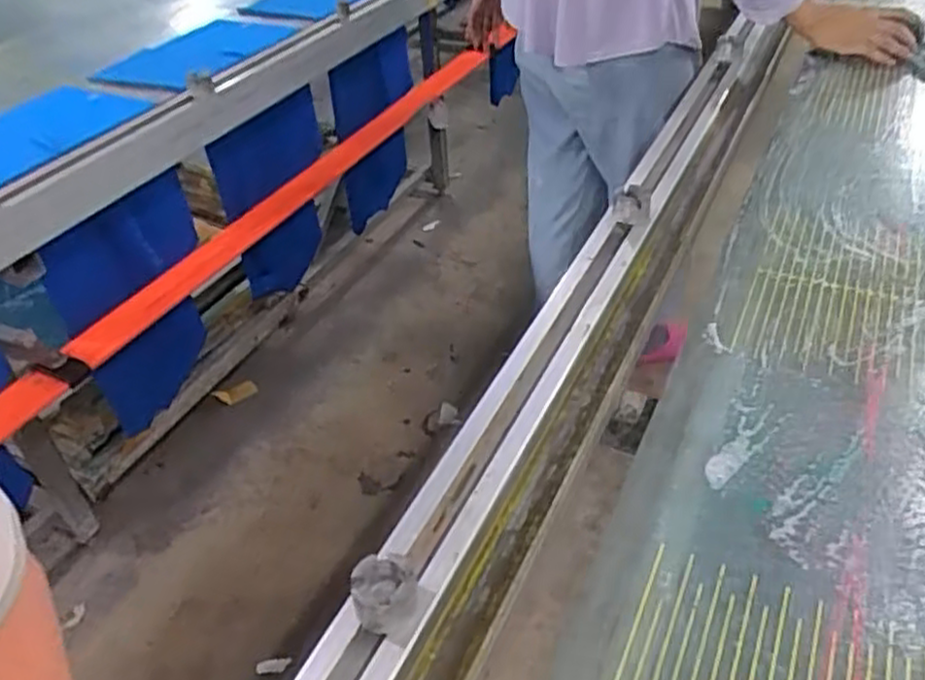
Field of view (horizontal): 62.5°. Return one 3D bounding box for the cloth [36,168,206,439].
[{"bbox_3d":[-0.512,-0.075,1.221,0.096,0.430,0.305,18,54,17],"label":"cloth"}]

